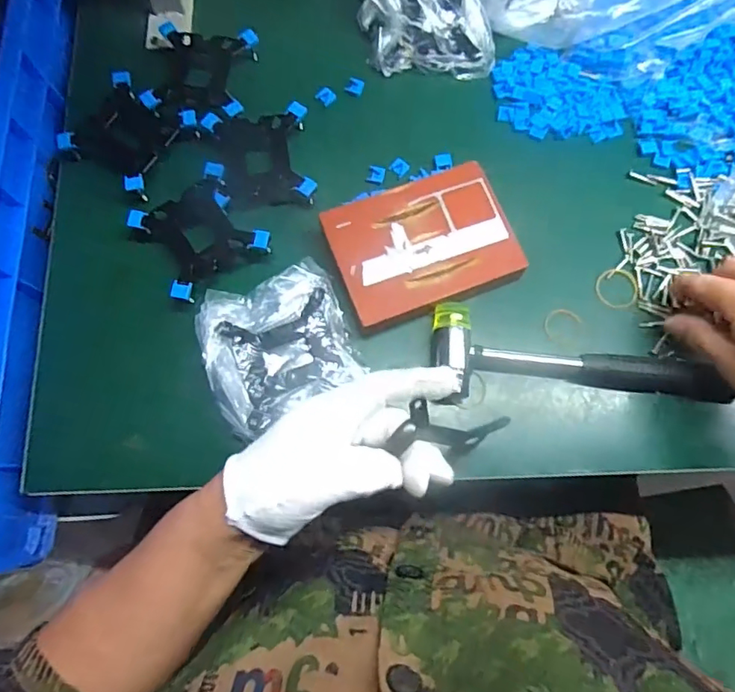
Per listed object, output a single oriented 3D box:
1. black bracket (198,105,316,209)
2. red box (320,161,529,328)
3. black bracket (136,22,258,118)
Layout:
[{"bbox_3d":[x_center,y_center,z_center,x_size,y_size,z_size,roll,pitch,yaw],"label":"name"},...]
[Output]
[{"bbox_3d":[-0.089,-0.158,0.457,0.082,0.021,0.085,-8,77,-2],"label":"black bracket"},{"bbox_3d":[0.043,-0.080,0.438,0.136,0.031,0.102,-20,77,-4],"label":"red box"},{"bbox_3d":[-0.145,-0.239,0.477,0.084,0.019,0.086,7,77,2],"label":"black bracket"}]

